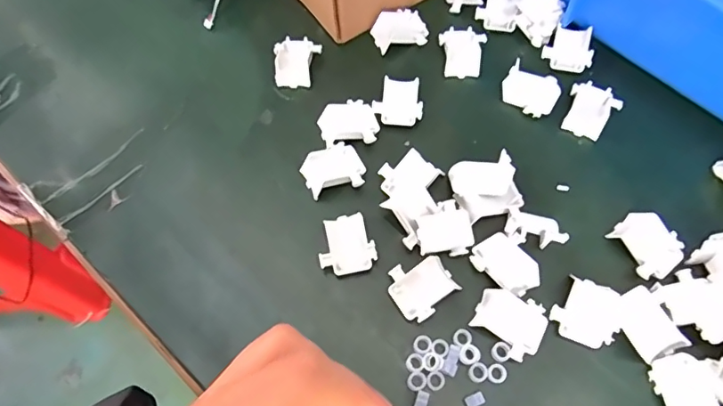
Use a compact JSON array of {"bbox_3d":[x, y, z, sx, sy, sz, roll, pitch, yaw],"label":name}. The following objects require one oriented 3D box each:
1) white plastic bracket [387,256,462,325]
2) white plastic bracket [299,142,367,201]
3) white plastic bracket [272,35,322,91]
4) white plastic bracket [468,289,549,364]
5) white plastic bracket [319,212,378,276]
[{"bbox_3d":[0.031,0.043,0.261,0.033,0.009,0.028,-36,70,-11],"label":"white plastic bracket"},{"bbox_3d":[-0.016,-0.019,0.288,0.034,0.011,0.028,-17,68,-4],"label":"white plastic bracket"},{"bbox_3d":[-0.042,-0.091,0.320,0.028,0.014,0.033,2,68,4],"label":"white plastic bracket"},{"bbox_3d":[0.074,0.060,0.250,0.033,0.005,0.029,26,71,13],"label":"white plastic bracket"},{"bbox_3d":[-0.008,0.022,0.269,0.029,0.013,0.032,-7,68,0],"label":"white plastic bracket"}]

